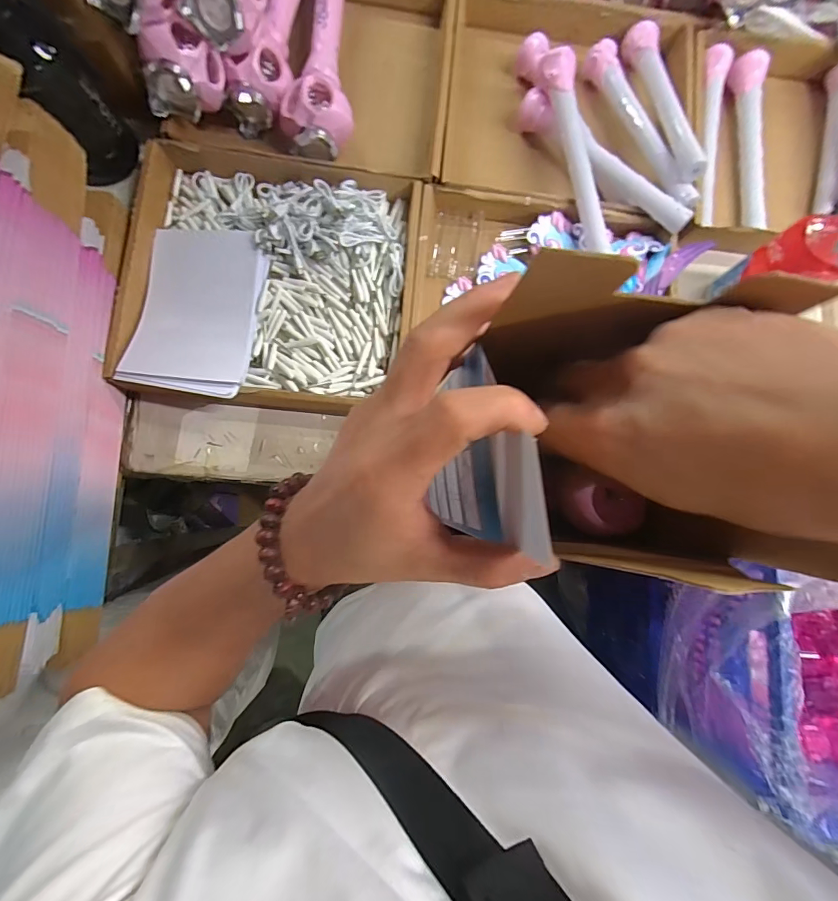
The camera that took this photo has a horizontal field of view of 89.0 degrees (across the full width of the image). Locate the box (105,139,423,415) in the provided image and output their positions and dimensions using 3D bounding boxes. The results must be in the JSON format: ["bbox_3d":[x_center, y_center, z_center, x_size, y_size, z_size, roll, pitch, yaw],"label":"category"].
[{"bbox_3d":[-0.199,-0.235,0.589,0.368,0.060,0.351,6,82,-4],"label":"box"}]

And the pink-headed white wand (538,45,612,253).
[{"bbox_3d":[0.220,-0.420,0.616,0.053,0.051,0.305,-9,84,-6],"label":"pink-headed white wand"}]

